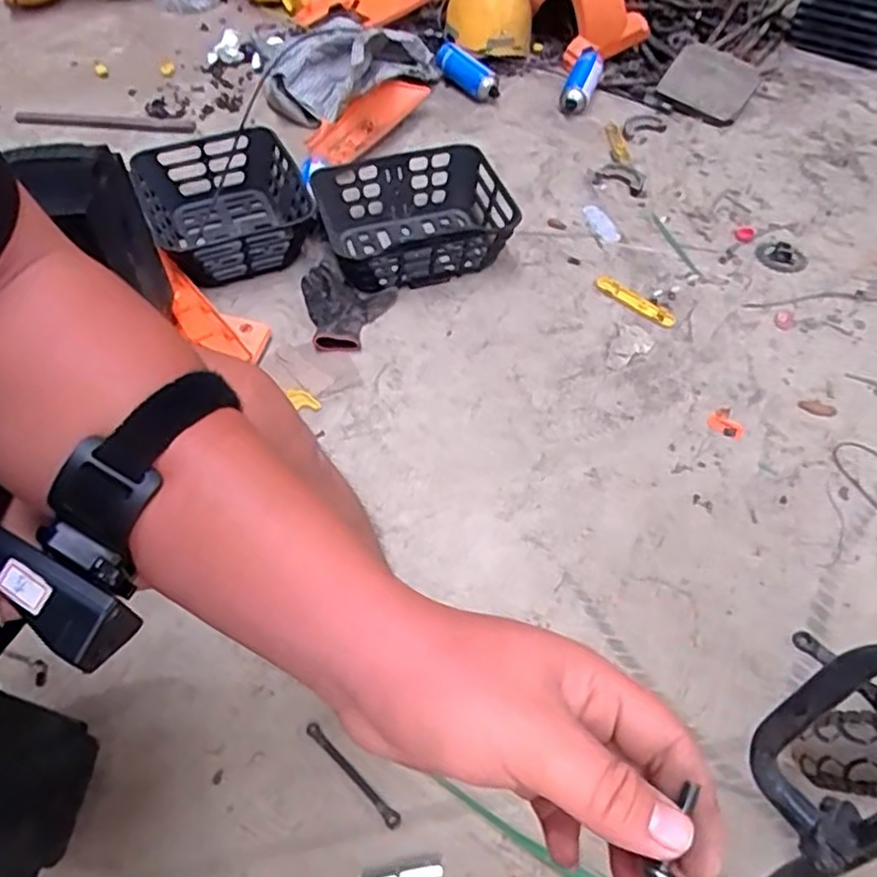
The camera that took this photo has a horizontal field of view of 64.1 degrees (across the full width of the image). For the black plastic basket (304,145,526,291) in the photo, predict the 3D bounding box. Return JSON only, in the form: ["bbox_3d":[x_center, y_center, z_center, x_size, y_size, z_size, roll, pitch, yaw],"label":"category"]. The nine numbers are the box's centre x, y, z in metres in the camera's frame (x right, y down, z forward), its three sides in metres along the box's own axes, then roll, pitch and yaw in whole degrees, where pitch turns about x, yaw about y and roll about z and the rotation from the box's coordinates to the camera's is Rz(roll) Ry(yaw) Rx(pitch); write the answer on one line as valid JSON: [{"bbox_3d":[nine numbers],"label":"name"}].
[{"bbox_3d":[-0.039,-0.381,1.244,0.305,0.129,0.292,-15,54,-12],"label":"black plastic basket"}]

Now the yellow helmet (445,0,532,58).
[{"bbox_3d":[0.111,-0.943,1.568,0.193,0.128,0.145,3,52,1],"label":"yellow helmet"}]

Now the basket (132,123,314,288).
[{"bbox_3d":[-0.380,-0.412,1.242,0.265,0.116,0.307,-22,56,-17],"label":"basket"}]

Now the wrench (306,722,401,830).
[{"bbox_3d":[-0.092,0.357,0.747,0.139,0.004,0.015,39,61,25],"label":"wrench"}]

